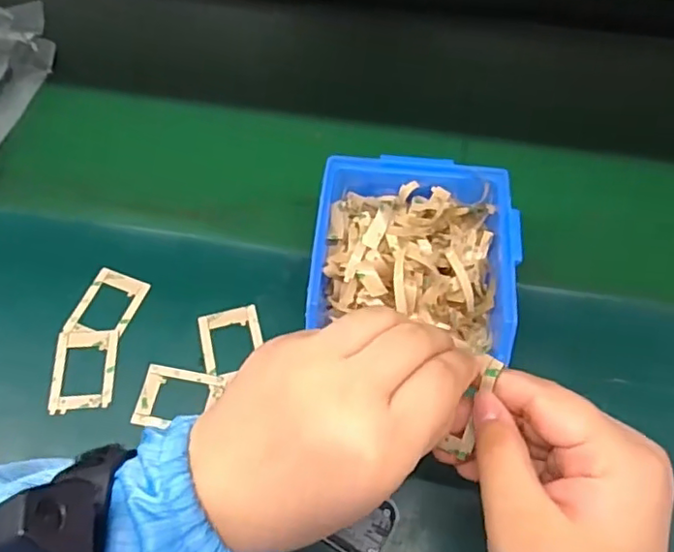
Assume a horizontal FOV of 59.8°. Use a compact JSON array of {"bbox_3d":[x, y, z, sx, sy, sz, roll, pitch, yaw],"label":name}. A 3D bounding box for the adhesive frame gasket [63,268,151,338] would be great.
[{"bbox_3d":[-0.159,0.021,0.408,0.040,0.004,0.053,18,62,10],"label":"adhesive frame gasket"}]

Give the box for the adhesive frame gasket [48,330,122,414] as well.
[{"bbox_3d":[-0.166,0.062,0.387,0.040,0.004,0.054,-1,65,-3],"label":"adhesive frame gasket"}]

